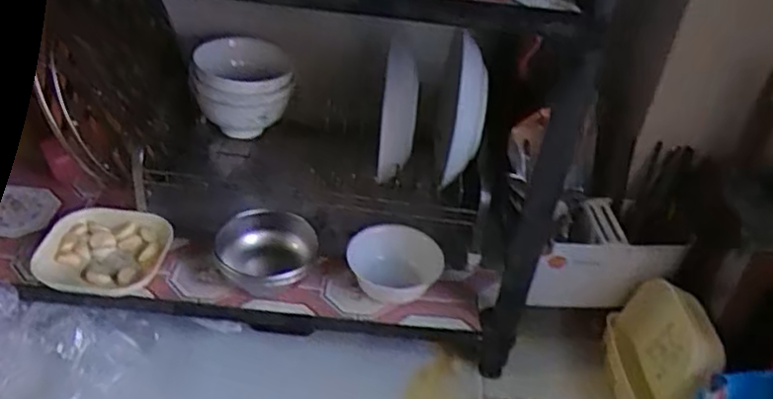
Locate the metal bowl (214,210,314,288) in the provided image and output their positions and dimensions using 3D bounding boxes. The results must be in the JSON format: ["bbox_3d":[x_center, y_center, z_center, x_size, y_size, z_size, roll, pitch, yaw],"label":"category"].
[{"bbox_3d":[-0.139,0.058,0.796,0.109,0.049,0.111,4,37,-3],"label":"metal bowl"}]

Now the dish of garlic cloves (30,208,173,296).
[{"bbox_3d":[-0.322,0.059,0.789,0.130,0.027,0.115,7,37,0],"label":"dish of garlic cloves"}]

